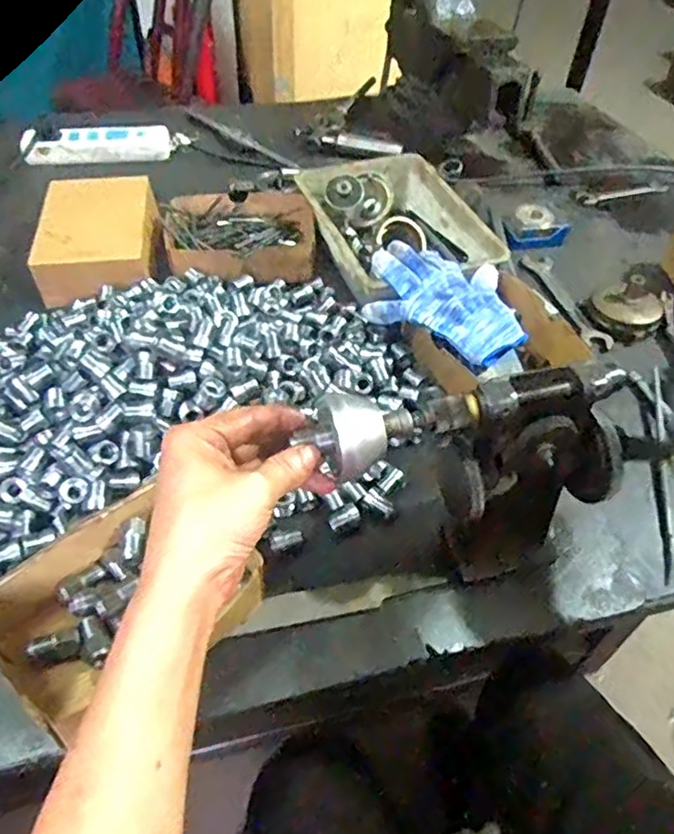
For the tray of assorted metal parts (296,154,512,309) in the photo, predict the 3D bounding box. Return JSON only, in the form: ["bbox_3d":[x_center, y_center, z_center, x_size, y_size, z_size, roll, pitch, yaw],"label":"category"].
[{"bbox_3d":[0.067,-0.229,0.723,0.172,0.050,0.257,-15,51,-16],"label":"tray of assorted metal parts"}]

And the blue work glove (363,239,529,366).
[{"bbox_3d":[0.116,-0.124,0.624,0.162,0.029,0.111,31,70,12],"label":"blue work glove"}]

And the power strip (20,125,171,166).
[{"bbox_3d":[-0.352,-0.398,0.891,0.208,0.035,0.063,-6,49,-9],"label":"power strip"}]

